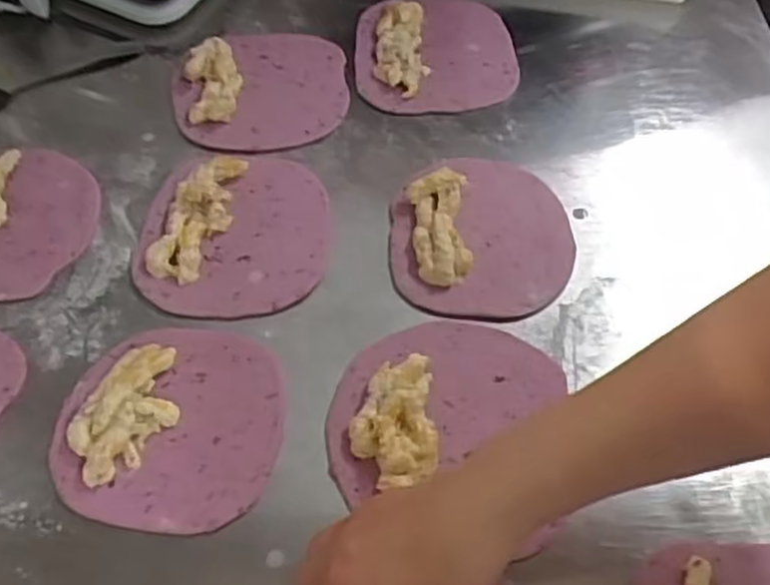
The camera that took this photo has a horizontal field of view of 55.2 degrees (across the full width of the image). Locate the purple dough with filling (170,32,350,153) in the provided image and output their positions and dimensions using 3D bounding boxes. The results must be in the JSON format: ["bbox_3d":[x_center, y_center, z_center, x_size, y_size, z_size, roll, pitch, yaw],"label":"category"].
[{"bbox_3d":[-0.101,-0.170,0.597,0.137,0.021,0.119,-9,59,-8],"label":"purple dough with filling"}]

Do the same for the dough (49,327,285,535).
[{"bbox_3d":[-0.129,0.074,0.441,0.129,0.023,0.127,5,58,1],"label":"dough"}]

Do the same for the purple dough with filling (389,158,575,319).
[{"bbox_3d":[0.069,-0.047,0.520,0.126,0.021,0.133,3,58,-1],"label":"purple dough with filling"}]

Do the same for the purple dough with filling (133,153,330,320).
[{"bbox_3d":[-0.107,-0.048,0.518,0.129,0.021,0.136,0,58,-3],"label":"purple dough with filling"}]

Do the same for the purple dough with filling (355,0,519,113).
[{"bbox_3d":[0.042,-0.212,0.623,0.134,0.024,0.137,-8,58,-7],"label":"purple dough with filling"}]

